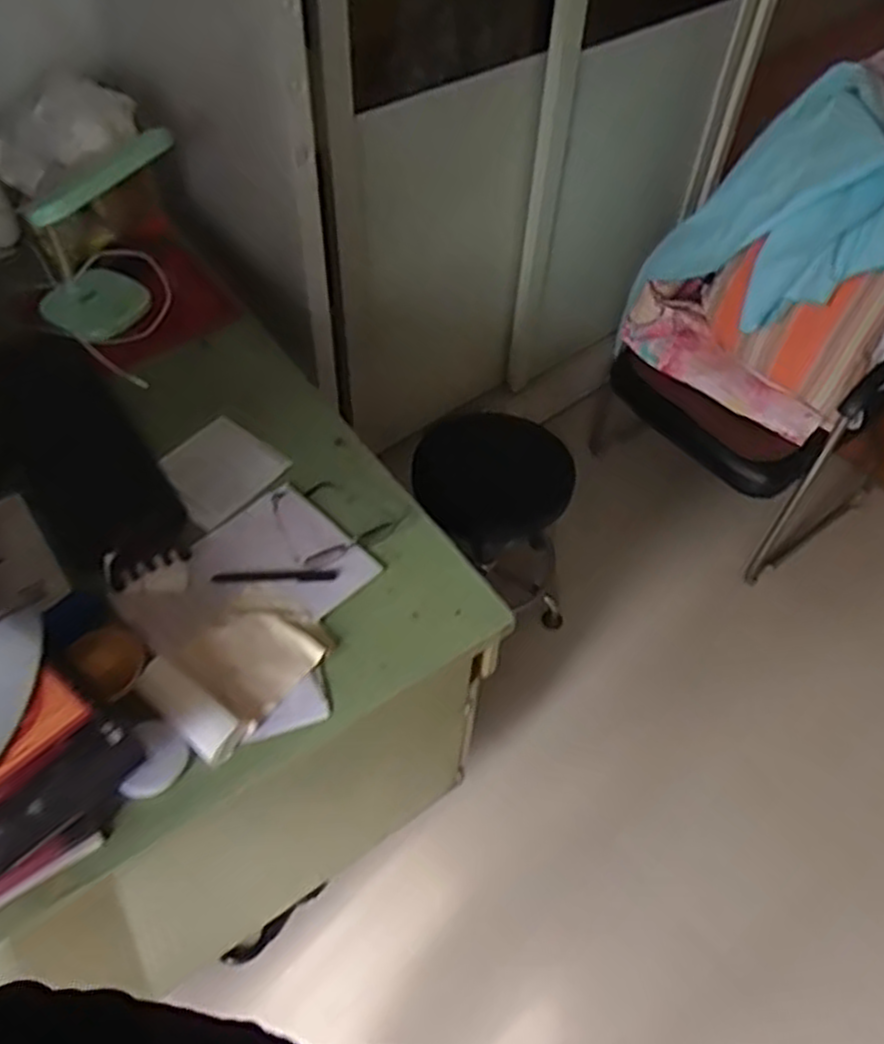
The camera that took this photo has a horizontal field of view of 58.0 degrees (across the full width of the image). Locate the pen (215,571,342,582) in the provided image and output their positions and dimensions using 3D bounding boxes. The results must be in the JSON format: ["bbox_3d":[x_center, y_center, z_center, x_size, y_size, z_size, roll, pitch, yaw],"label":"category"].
[{"bbox_3d":[-0.201,0.066,0.966,0.147,0.012,0.013,-1,51,-3],"label":"pen"}]

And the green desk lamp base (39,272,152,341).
[{"bbox_3d":[-0.530,-0.335,1.231,0.144,0.094,0.031,-37,33,-14],"label":"green desk lamp base"}]

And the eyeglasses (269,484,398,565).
[{"bbox_3d":[-0.142,-0.007,1.014,0.134,0.028,0.133,-23,56,-19],"label":"eyeglasses"}]

